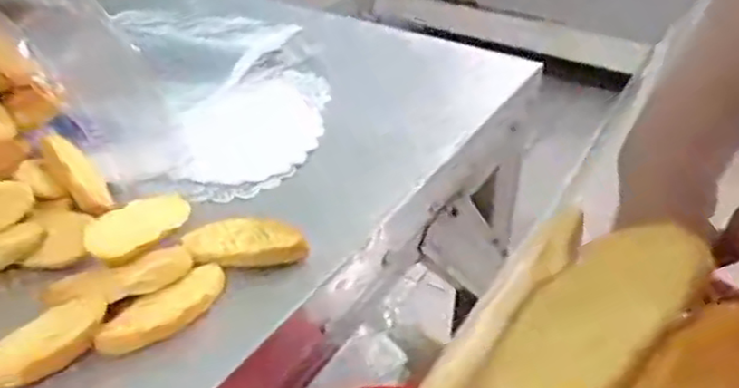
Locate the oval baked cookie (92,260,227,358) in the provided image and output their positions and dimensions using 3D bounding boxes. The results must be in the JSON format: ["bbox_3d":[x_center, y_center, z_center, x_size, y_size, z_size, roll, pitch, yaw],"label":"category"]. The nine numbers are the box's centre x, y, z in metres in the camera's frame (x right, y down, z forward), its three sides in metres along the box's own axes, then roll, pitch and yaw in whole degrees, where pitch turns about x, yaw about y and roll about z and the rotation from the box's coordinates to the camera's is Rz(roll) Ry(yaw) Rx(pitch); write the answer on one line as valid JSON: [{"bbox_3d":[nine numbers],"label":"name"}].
[{"bbox_3d":[-0.125,0.071,0.418,0.033,0.011,0.085,30,45,35],"label":"oval baked cookie"}]

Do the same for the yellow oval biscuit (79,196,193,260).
[{"bbox_3d":[-0.155,0.022,0.458,0.035,0.012,0.087,38,33,10],"label":"yellow oval biscuit"}]

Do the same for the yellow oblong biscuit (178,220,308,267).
[{"bbox_3d":[-0.084,0.032,0.465,0.078,0.014,0.033,-5,36,-8],"label":"yellow oblong biscuit"}]

